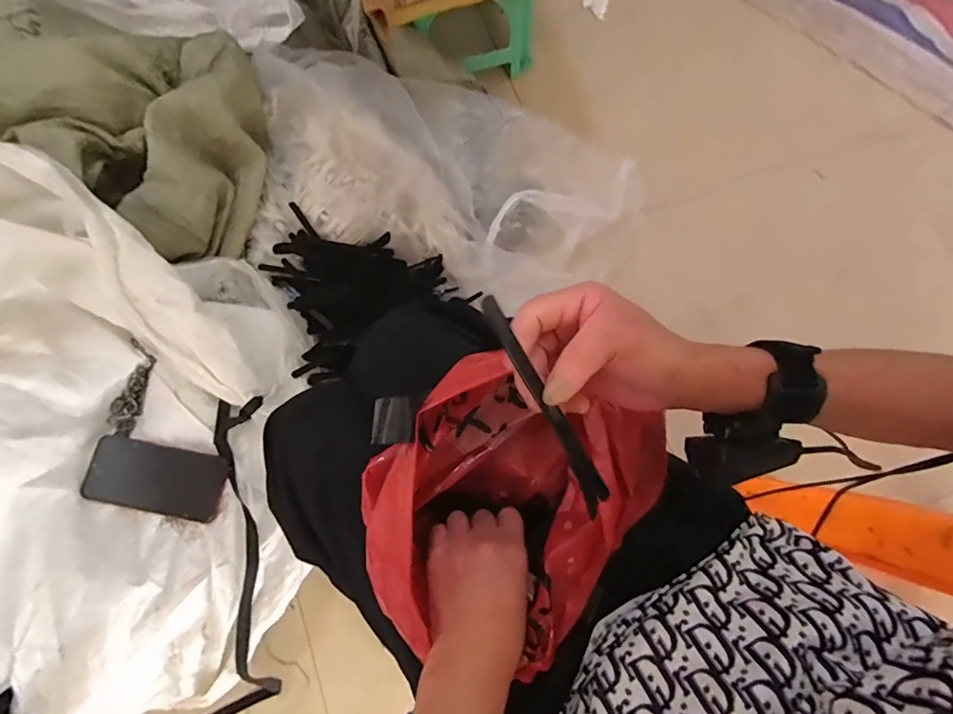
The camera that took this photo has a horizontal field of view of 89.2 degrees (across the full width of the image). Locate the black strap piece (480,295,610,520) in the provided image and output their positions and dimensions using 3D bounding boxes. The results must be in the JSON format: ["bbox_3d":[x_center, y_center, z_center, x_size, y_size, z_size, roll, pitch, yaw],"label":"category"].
[{"bbox_3d":[0.040,0.031,0.269,0.016,0.007,0.144,-34,109,-8],"label":"black strap piece"}]

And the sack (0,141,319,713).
[{"bbox_3d":[-0.508,0.161,0.552,0.590,0.256,0.689,44,81,7],"label":"sack"}]

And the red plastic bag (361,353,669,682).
[{"bbox_3d":[0.026,0.098,0.343,0.173,0.111,0.205,38,80,6],"label":"red plastic bag"}]

